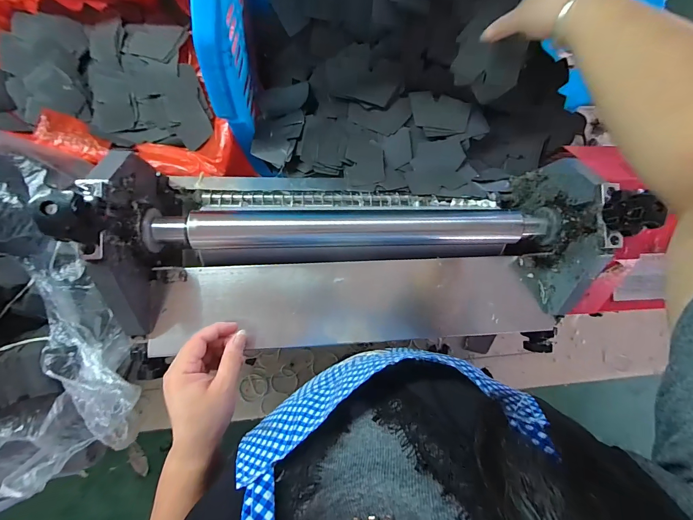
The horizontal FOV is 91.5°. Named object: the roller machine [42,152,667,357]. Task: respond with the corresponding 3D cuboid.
[{"bbox_3d":[0.025,-0.006,0.380,0.532,0.188,0.221,1,88,-8],"label":"roller machine"}]

